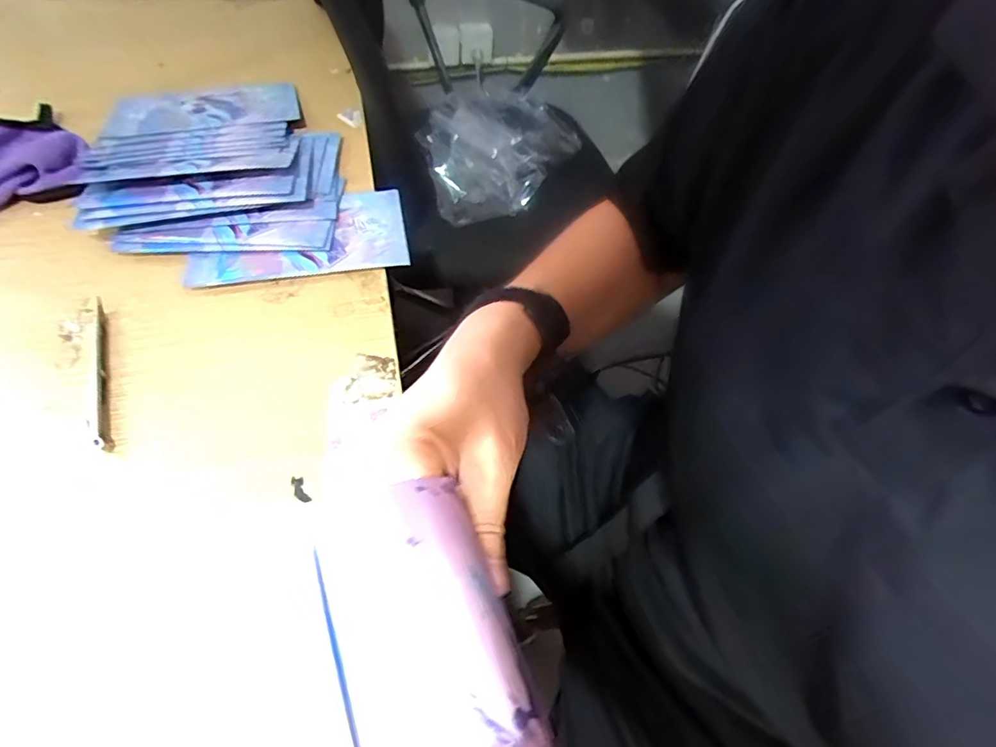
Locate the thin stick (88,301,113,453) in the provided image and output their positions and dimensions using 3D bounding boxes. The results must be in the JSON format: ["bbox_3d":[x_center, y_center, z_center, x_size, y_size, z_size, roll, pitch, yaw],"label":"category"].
[{"bbox_3d":[-0.318,-0.003,0.405,0.014,0.008,0.155,-21,59,-14],"label":"thin stick"}]

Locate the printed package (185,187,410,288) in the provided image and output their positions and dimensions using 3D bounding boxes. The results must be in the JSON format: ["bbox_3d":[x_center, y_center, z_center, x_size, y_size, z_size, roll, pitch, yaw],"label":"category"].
[{"bbox_3d":[-0.191,-0.136,0.500,0.197,0.010,0.115,-10,57,-7],"label":"printed package"}]

